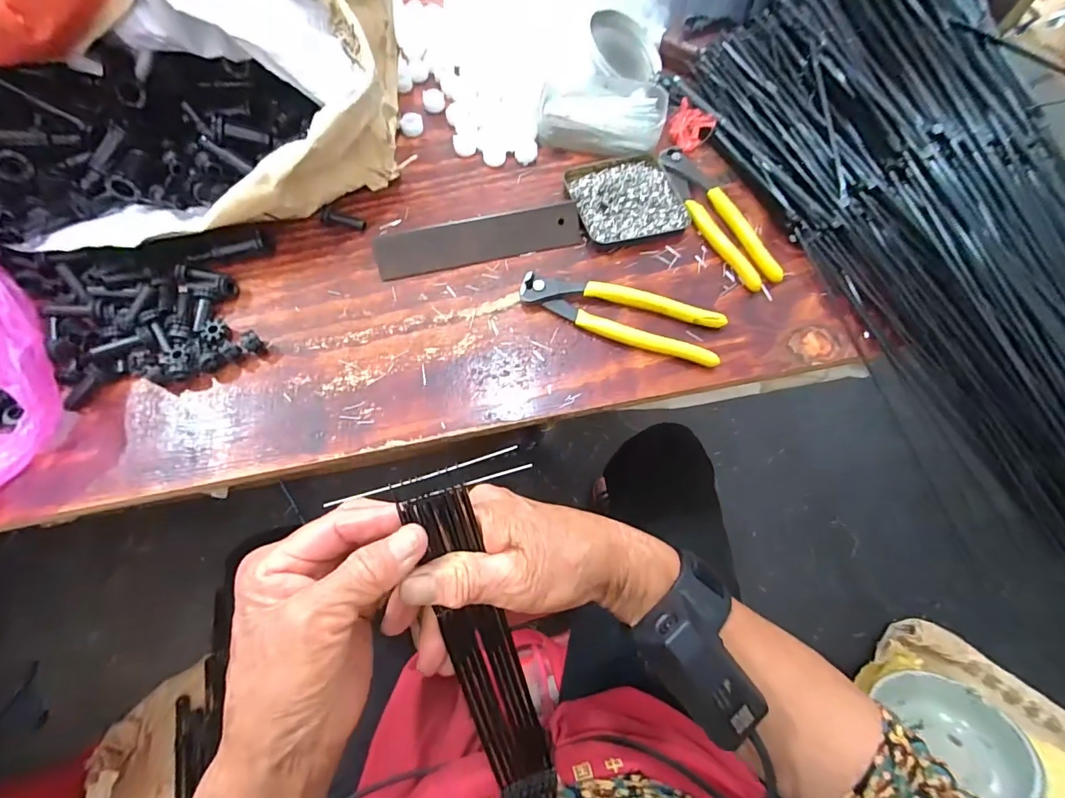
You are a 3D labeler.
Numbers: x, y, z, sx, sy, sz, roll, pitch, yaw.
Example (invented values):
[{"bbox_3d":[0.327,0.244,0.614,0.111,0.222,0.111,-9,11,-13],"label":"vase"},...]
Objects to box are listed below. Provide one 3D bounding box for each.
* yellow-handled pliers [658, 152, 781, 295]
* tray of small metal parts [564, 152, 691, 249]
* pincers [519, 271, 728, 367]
[{"bbox_3d":[0.164,-0.164,0.418,0.035,0.011,0.158,-22,71,-11],"label":"yellow-handled pliers"},{"bbox_3d":[0.084,-0.186,0.434,0.094,0.011,0.096,-15,70,-8],"label":"tray of small metal parts"},{"bbox_3d":[0.071,-0.069,0.385,0.164,0.014,0.045,17,69,5],"label":"pincers"}]

